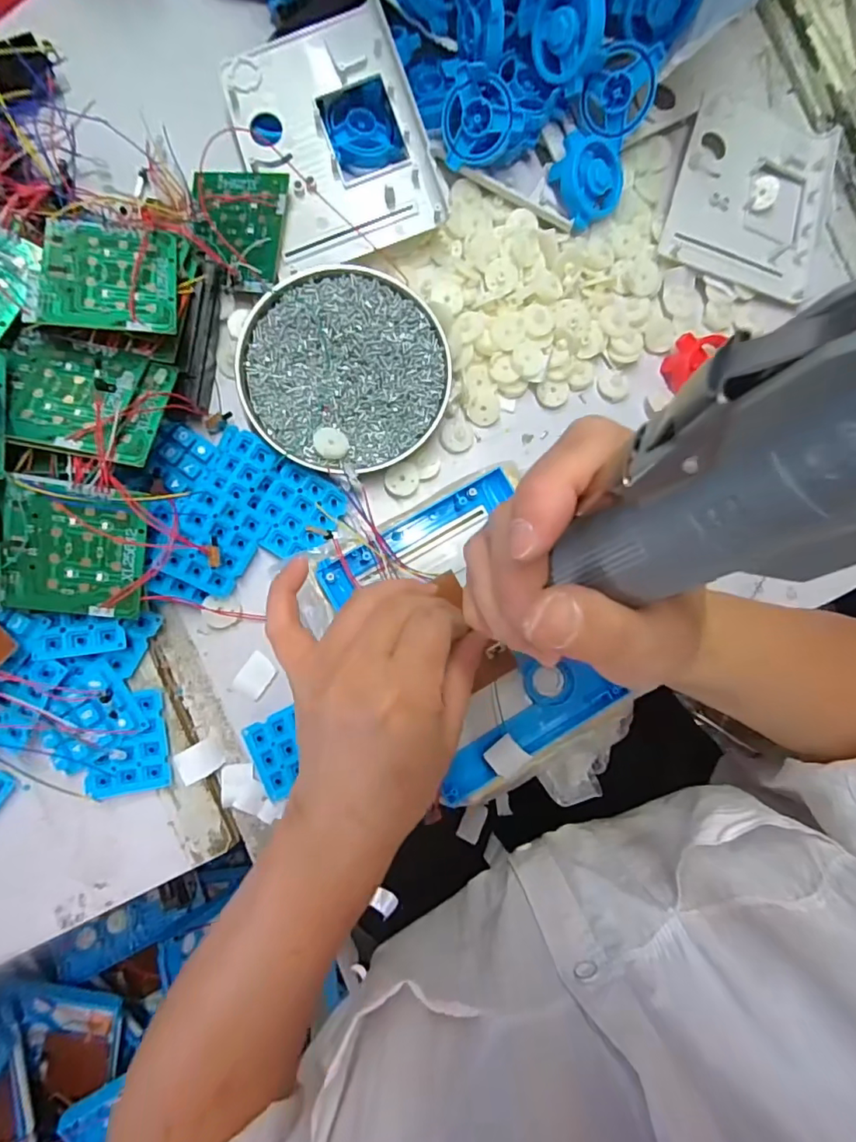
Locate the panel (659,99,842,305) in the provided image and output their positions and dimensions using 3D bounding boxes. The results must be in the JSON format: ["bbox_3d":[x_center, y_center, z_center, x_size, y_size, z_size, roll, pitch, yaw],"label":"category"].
[{"bbox_3d":[0.244,-0.277,0.386,0.119,0.006,0.145,17,86,-4],"label":"panel"}]

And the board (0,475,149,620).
[{"bbox_3d":[-0.194,-0.011,0.287,0.068,0.006,0.071,8,101,-15],"label":"board"}]

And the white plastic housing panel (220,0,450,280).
[{"bbox_3d":[-0.062,-0.281,0.346,0.115,0.033,0.141,-22,89,-5],"label":"white plastic housing panel"}]

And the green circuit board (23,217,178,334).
[{"bbox_3d":[-0.181,-0.168,0.297,0.069,0.008,0.073,-1,73,-15],"label":"green circuit board"}]

